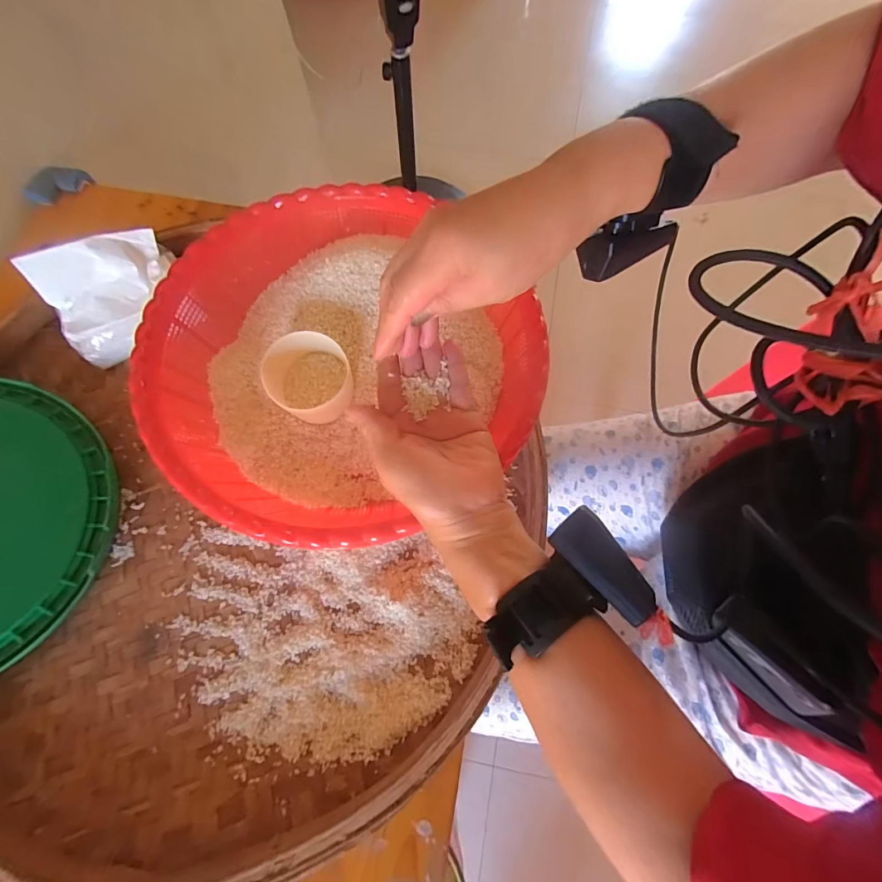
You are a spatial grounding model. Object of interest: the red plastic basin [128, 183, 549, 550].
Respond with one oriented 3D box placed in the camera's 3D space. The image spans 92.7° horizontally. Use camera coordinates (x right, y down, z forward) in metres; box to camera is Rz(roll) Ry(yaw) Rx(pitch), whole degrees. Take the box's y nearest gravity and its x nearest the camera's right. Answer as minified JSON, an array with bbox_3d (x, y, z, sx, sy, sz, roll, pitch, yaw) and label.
[{"bbox_3d":[-0.102,-0.069,0.422,0.315,0.120,0.342,0,71,0],"label":"red plastic basin"}]

